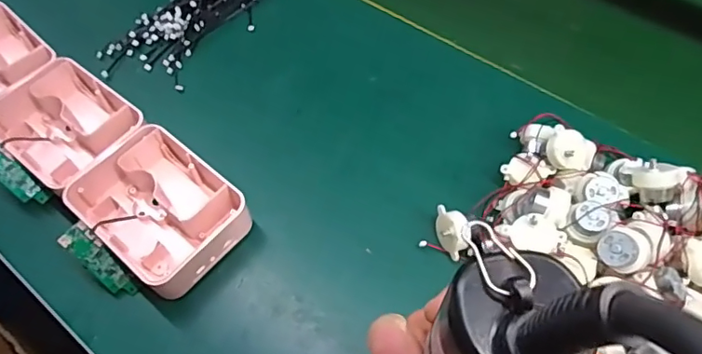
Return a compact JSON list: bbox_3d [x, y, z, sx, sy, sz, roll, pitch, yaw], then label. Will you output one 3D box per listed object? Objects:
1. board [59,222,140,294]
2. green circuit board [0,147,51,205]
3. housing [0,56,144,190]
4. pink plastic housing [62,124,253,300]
[{"bbox_3d":[-0.199,0.068,0.423,0.024,0.004,0.071,-42,105,-6],"label":"board"},{"bbox_3d":[-0.297,-0.002,0.463,0.070,0.008,0.021,43,66,-8],"label":"green circuit board"},{"bbox_3d":[-0.265,-0.046,0.495,0.132,0.043,0.100,32,63,20],"label":"housing"},{"bbox_3d":[-0.160,0.026,0.446,0.131,0.048,0.100,34,63,21],"label":"pink plastic housing"}]

